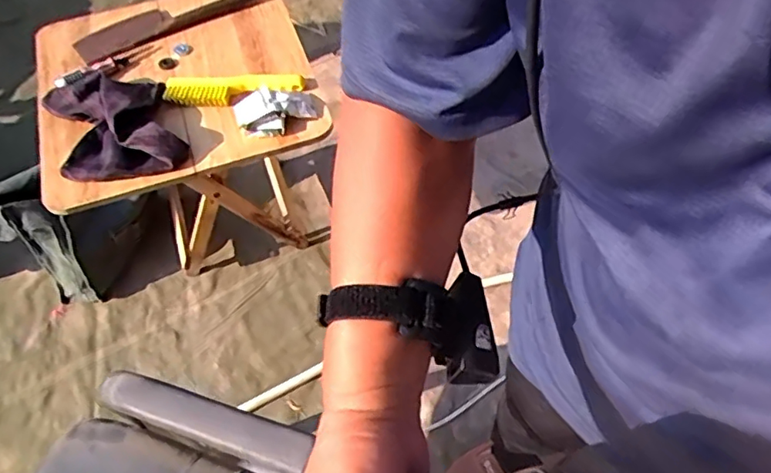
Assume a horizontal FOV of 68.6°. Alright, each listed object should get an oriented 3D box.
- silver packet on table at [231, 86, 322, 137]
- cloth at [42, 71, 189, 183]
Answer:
[{"bbox_3d":[-0.188,-0.221,0.980,0.145,0.036,0.087,-19,60,-9],"label":"silver packet on table"},{"bbox_3d":[-0.470,-0.198,0.973,0.207,0.055,0.229,-19,60,-9],"label":"cloth"}]

